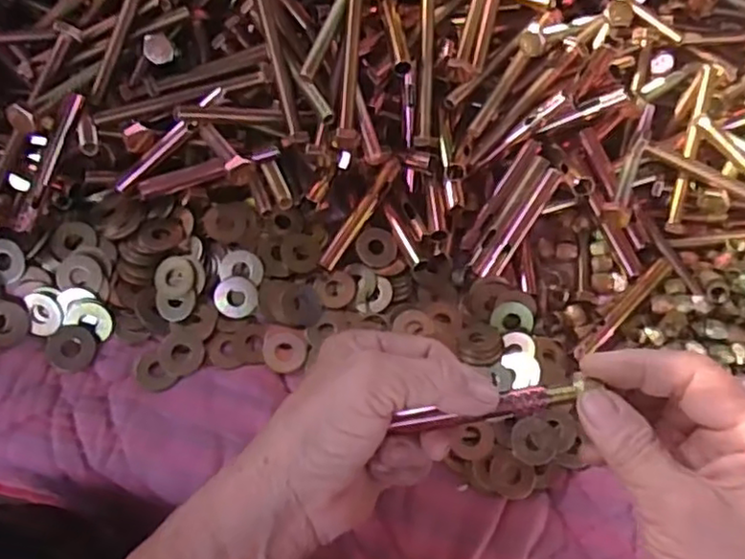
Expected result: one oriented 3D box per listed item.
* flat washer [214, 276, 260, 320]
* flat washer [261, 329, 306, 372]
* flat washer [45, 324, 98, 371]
[{"bbox_3d":[-0.079,0.011,0.380,0.024,0.005,0.024,-2,101,-12],"label":"flat washer"},{"bbox_3d":[-0.050,0.040,0.370,0.025,0.005,0.025,18,66,7],"label":"flat washer"},{"bbox_3d":[-0.166,0.038,0.360,0.027,0.004,0.025,2,76,-6],"label":"flat washer"}]

